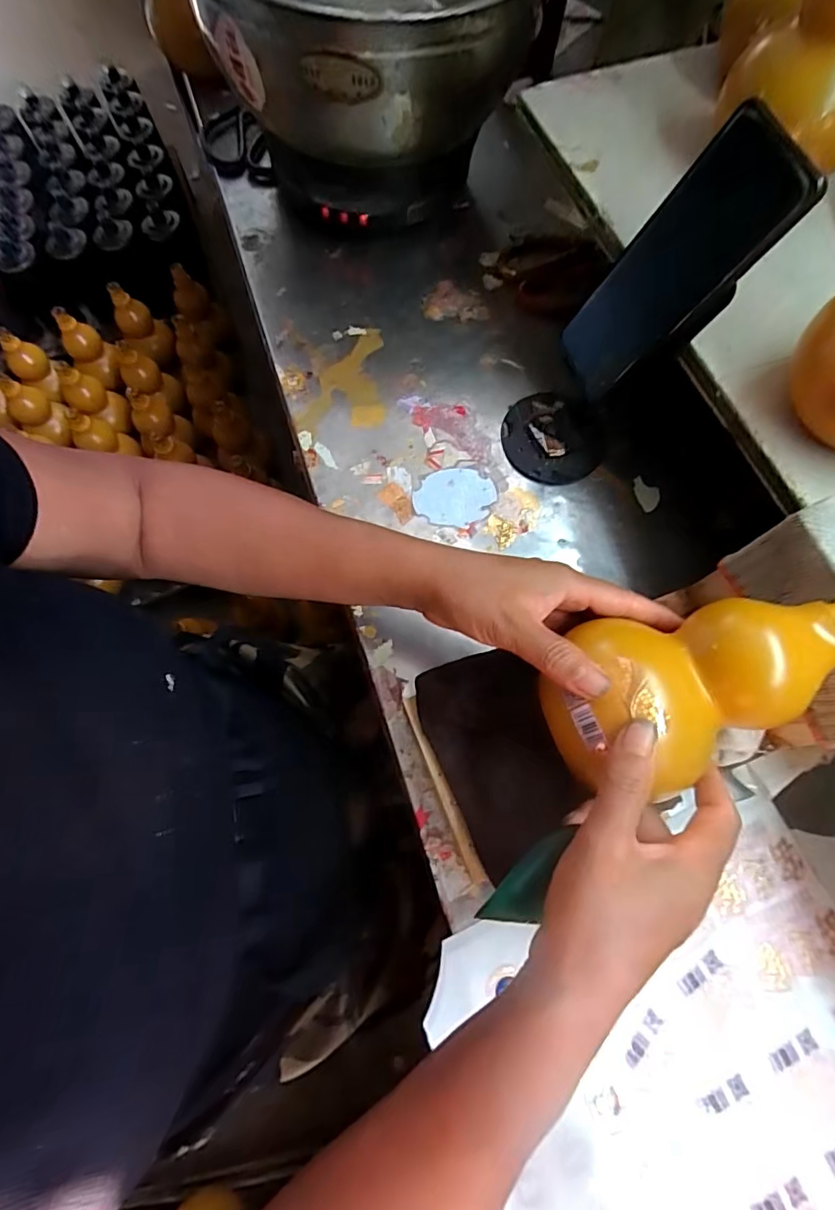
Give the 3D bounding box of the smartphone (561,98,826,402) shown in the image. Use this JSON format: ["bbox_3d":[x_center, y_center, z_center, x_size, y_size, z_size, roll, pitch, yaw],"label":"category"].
[{"bbox_3d":[0.164,-0.220,0.347,0.010,0.168,0.079,-7,74,-31],"label":"smartphone"}]

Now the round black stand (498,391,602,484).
[{"bbox_3d":[0.123,-0.154,0.469,0.088,0.013,0.093,1,70,-1],"label":"round black stand"}]

